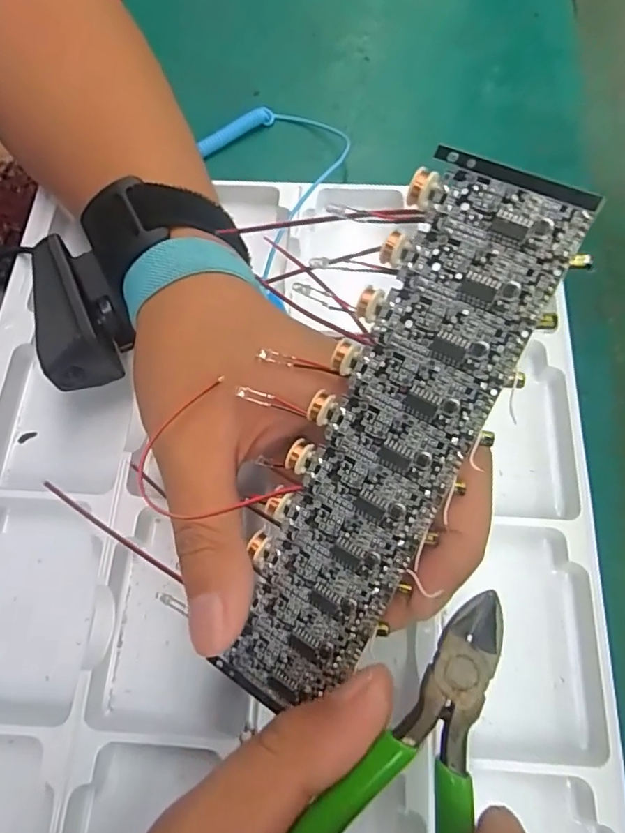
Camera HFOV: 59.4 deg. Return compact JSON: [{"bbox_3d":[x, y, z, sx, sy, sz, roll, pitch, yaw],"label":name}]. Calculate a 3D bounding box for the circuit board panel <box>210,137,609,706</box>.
[{"bbox_3d":[0.017,0.013,0.151,0.044,0.004,0.161,29,104,20],"label":"circuit board panel"}]

